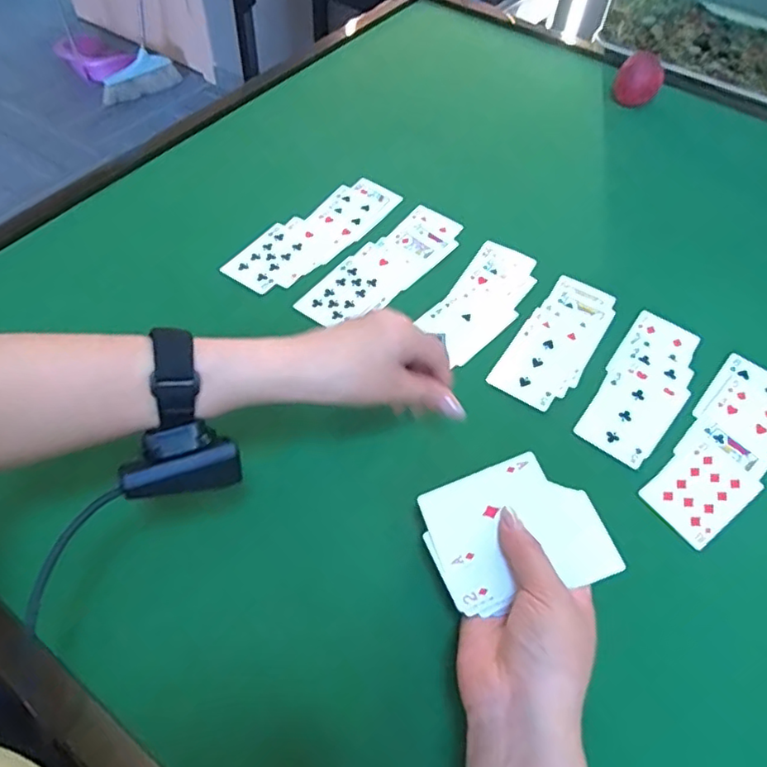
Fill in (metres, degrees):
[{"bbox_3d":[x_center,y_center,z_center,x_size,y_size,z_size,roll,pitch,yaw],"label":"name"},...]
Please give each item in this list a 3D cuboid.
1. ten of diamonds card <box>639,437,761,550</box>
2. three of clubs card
[{"bbox_3d":[0.248,0.084,0.456,0.083,0.005,0.058,-31,59,-21],"label":"ten of diamonds card"},{"bbox_3d":[0.206,0.026,0.491,0.060,0.004,0.088,32,59,21],"label":"three of clubs card"}]

